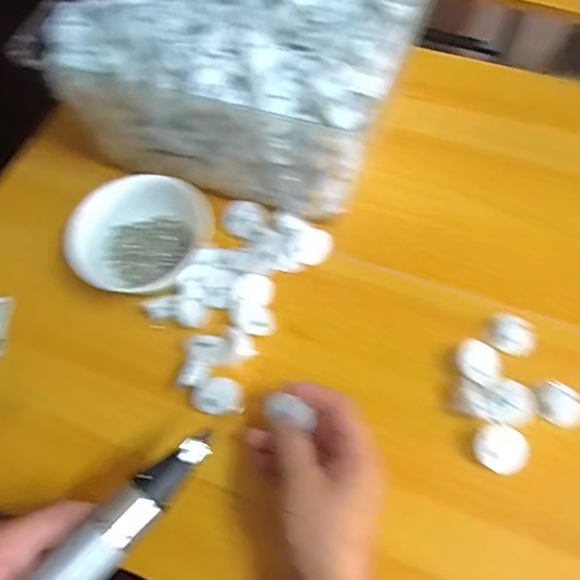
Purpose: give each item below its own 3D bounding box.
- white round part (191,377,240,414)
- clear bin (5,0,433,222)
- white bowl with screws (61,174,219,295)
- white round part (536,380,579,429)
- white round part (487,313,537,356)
[{"bbox_3d":[-0.058,0.083,0.451,0.036,0.012,0.026,-31,66,-13],"label":"white round part"},{"bbox_3d":[-0.043,-0.233,0.532,0.293,0.134,0.250,16,65,9],"label":"clear bin"},{"bbox_3d":[-0.130,-0.043,0.509,0.109,0.057,0.121,32,68,16],"label":"white bowl with screws"},{"bbox_3d":[0.207,0.088,0.435,0.037,0.008,0.030,36,69,18],"label":"white round part"},{"bbox_3d":[0.180,0.036,0.461,0.037,0.012,0.028,33,69,17],"label":"white round part"}]

